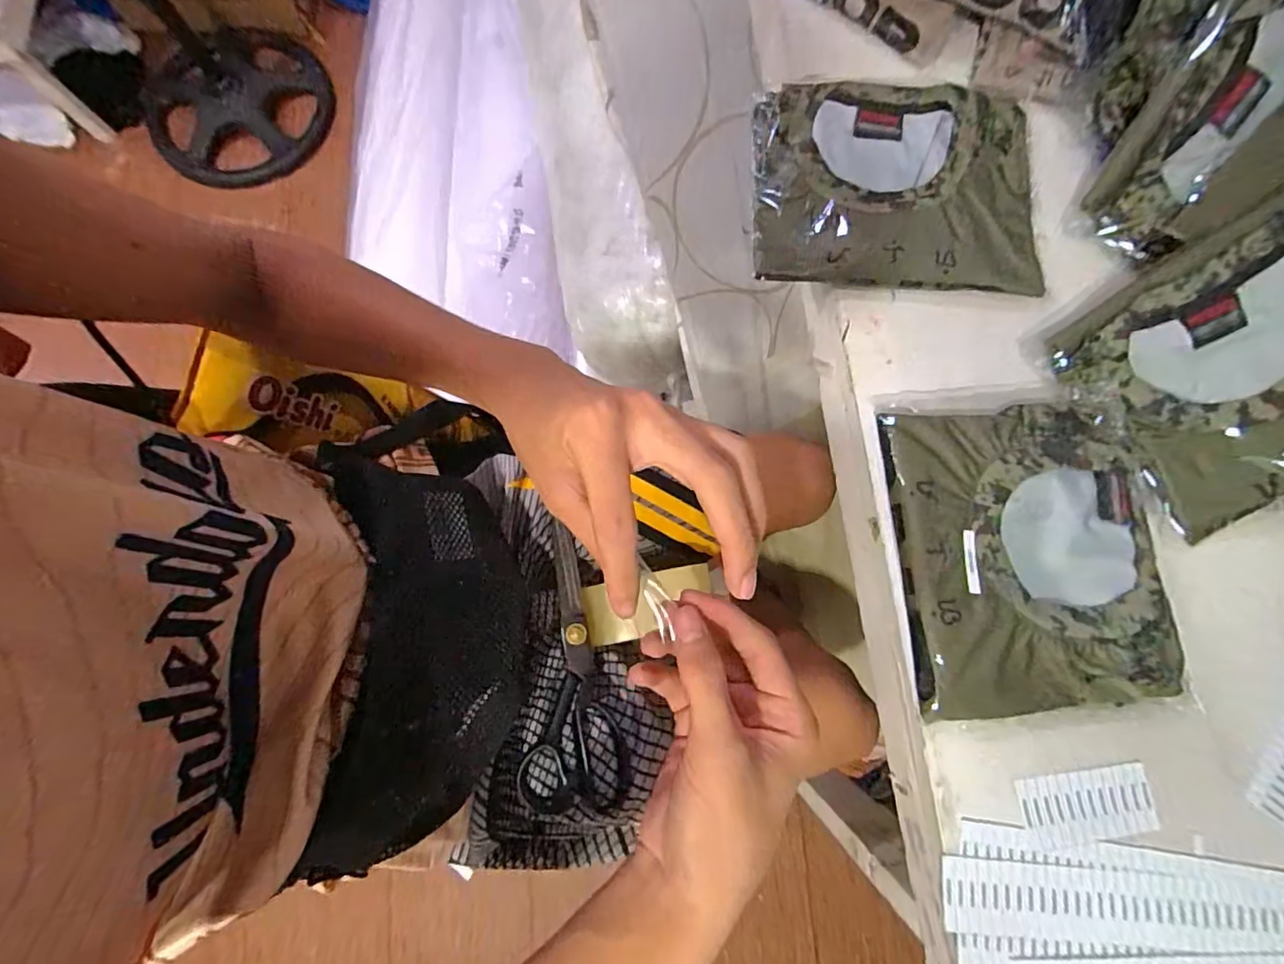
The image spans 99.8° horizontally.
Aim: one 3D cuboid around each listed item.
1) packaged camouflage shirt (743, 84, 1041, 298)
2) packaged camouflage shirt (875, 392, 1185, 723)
[{"bbox_3d":[0.210,-0.249,0.453,0.232,0.022,0.180,3,79,-1],"label":"packaged camouflage shirt"},{"bbox_3d":[0.276,0.043,0.397,0.179,0.033,0.234,-3,79,-2],"label":"packaged camouflage shirt"}]

